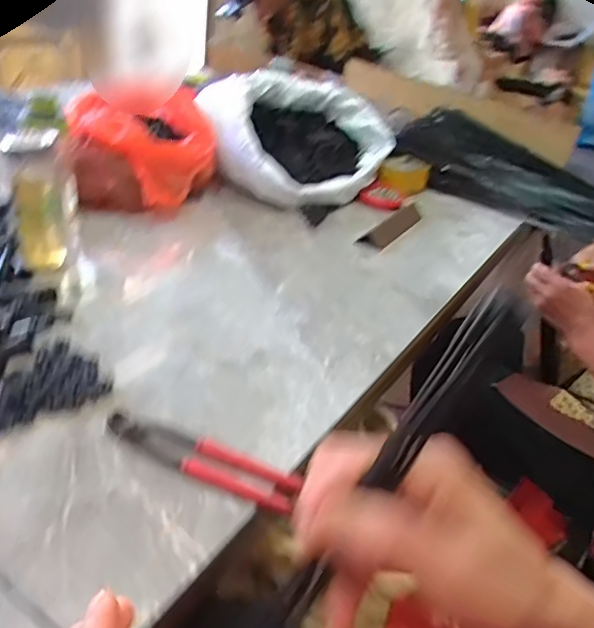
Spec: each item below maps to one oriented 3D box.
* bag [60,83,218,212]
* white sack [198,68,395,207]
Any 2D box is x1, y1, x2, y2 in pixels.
[{"bbox_3d":[-0.272,-0.283,1.046,0.245,0.166,0.275,-1,35,-16],"label":"bag"},{"bbox_3d":[-0.005,-0.360,1.190,0.286,0.201,0.341,32,39,29],"label":"white sack"}]

